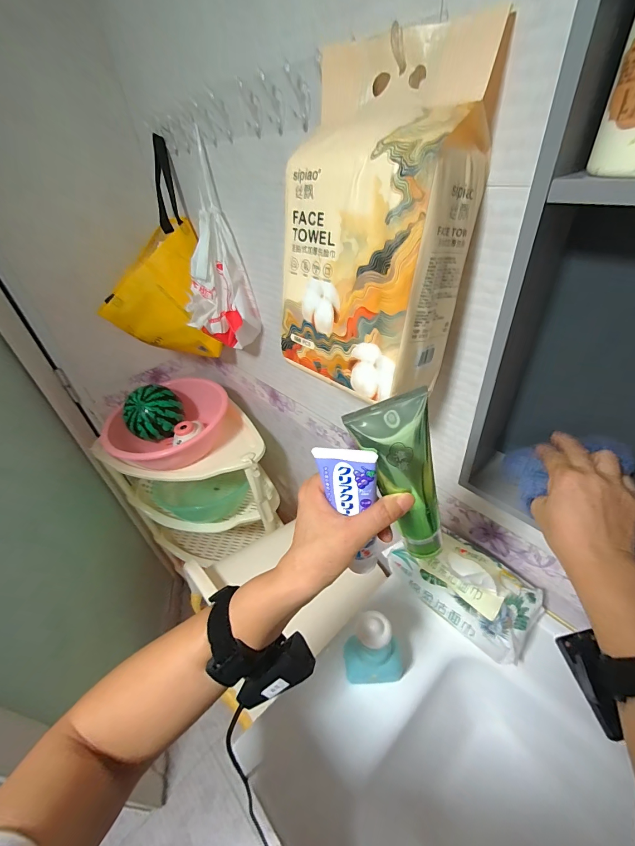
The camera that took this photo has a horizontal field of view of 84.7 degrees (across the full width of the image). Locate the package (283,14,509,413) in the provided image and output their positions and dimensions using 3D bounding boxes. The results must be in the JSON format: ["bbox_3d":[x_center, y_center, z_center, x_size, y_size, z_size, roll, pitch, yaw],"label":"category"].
[{"bbox_3d":[0.056,-0.206,0.399,0.134,0.315,0.202,-34,47,-31],"label":"package"}]

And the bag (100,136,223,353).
[{"bbox_3d":[-0.398,-0.353,0.828,0.245,0.404,0.143,-18,40,-15],"label":"bag"}]

